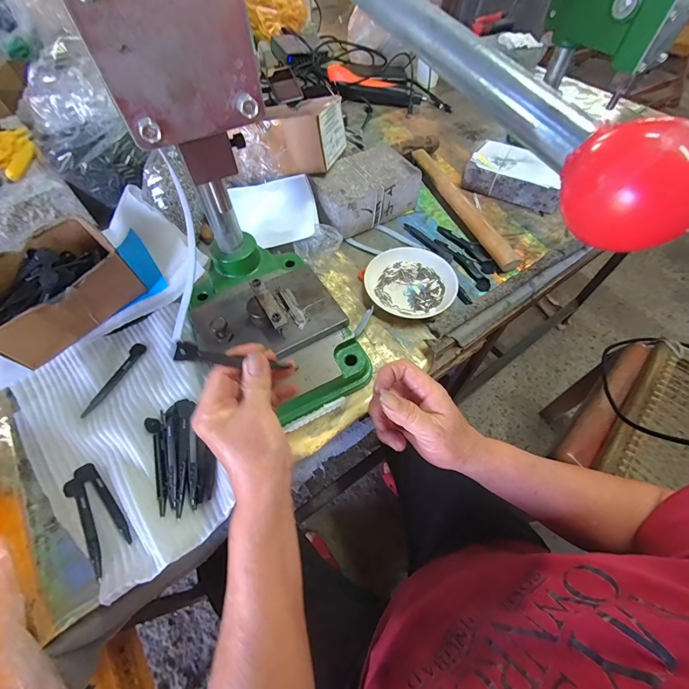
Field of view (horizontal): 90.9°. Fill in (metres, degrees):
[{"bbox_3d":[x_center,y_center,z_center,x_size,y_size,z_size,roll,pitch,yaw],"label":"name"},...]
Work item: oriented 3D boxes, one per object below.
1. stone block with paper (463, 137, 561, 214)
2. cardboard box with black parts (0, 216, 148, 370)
[{"bbox_3d":[0.282,-0.285,0.565,0.158,0.047,0.082,28,62,17],"label":"stone block with paper"},{"bbox_3d":[-0.357,-0.069,0.414,0.127,0.070,0.163,37,65,21],"label":"cardboard box with black parts"}]

